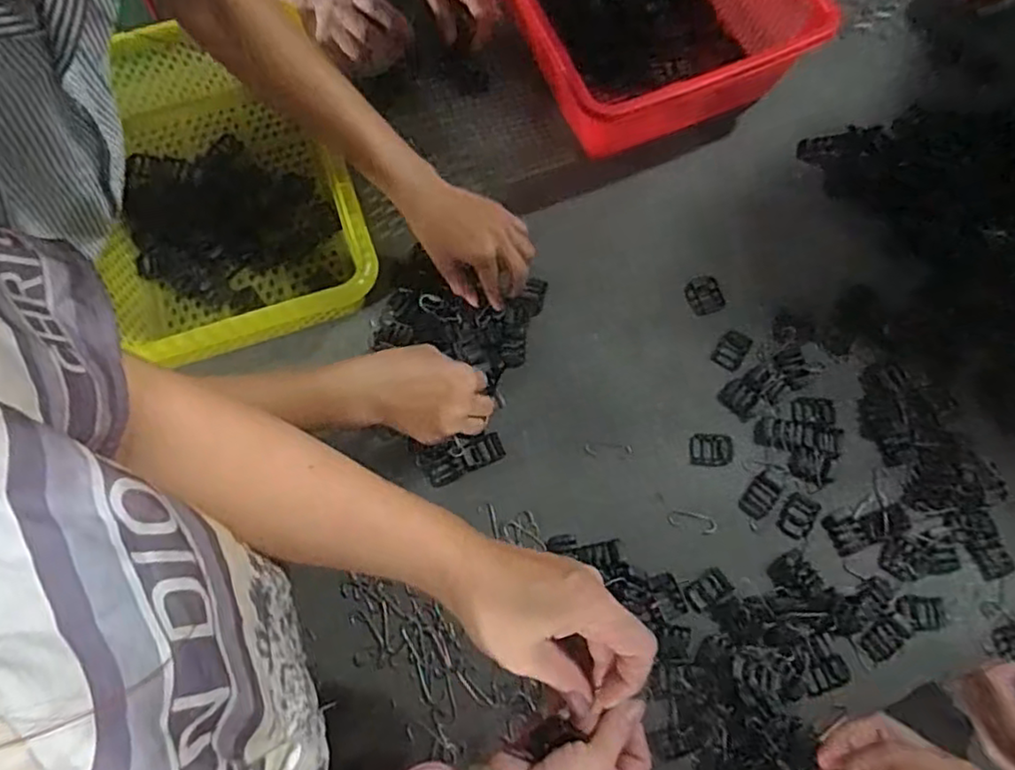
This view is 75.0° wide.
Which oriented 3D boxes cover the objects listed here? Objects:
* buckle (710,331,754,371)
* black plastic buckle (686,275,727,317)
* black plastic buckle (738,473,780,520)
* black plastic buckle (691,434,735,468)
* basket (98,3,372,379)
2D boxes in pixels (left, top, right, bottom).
[{"bbox_3d":[0.221,-0.034,0.648,0.029,0.004,0.039,34,76,11],"label":"buckle"},{"bbox_3d":[0.199,-0.090,0.666,0.035,0.004,0.039,-18,73,-5],"label":"black plastic buckle"},{"bbox_3d":[0.233,0.102,0.607,0.026,0.004,0.042,38,76,12],"label":"black plastic buckle"},{"bbox_3d":[0.192,0.062,0.620,0.039,0.004,0.029,2,72,2],"label":"black plastic buckle"},{"bbox_3d":[-0.280,-0.196,0.662,0.245,0.085,0.354,-17,72,-5],"label":"basket"}]

